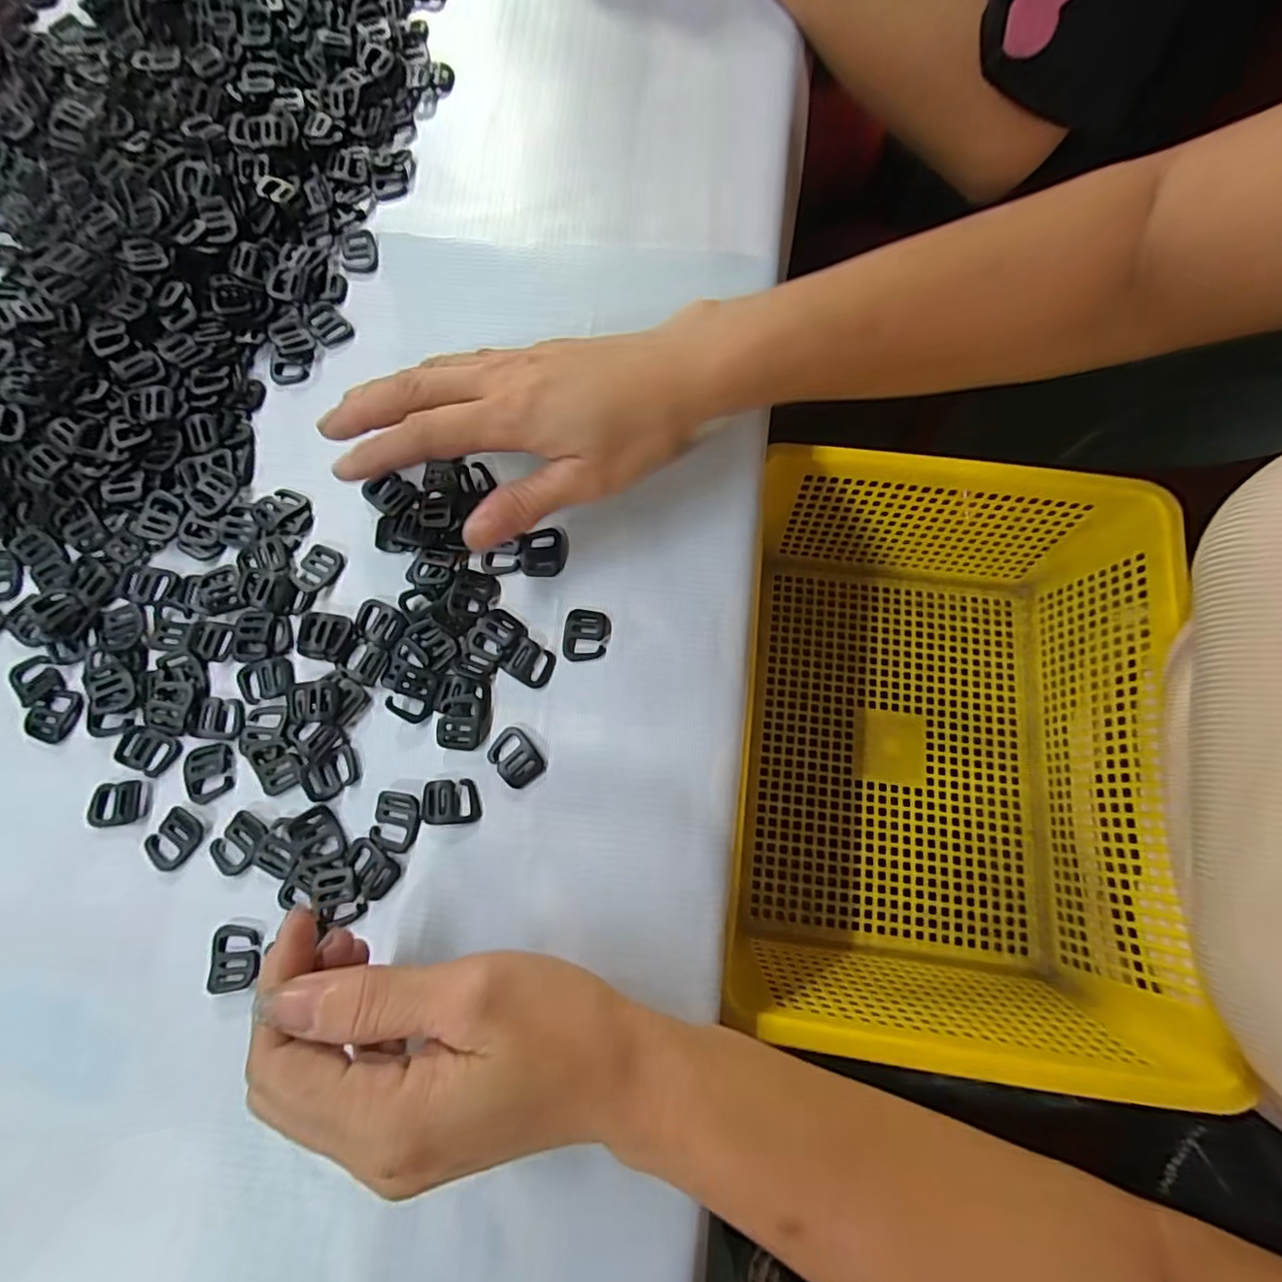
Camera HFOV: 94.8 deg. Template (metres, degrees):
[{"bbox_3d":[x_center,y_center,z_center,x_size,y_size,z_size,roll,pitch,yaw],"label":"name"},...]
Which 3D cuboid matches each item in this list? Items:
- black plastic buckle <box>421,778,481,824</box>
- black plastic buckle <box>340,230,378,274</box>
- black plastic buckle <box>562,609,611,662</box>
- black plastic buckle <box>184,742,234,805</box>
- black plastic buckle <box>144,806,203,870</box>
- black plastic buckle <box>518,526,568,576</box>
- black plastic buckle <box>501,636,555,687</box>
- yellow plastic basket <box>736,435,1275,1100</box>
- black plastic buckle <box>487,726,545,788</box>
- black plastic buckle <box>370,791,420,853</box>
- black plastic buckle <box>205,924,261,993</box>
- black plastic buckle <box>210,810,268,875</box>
[{"bbox_3d":[-0.079,0.066,0.244,0.023,0.004,0.018,-4,76,0],"label":"black plastic buckle"},{"bbox_3d":[-0.150,-0.207,0.312,0.018,0.004,0.024,-11,76,-2],"label":"black plastic buckle"},{"bbox_3d":[-0.024,-0.003,0.259,0.021,0.004,0.023,-2,76,1],"label":"black plastic buckle"},{"bbox_3d":[-0.184,0.056,0.250,0.020,0.004,0.023,-15,76,-3],"label":"black plastic buckle"},{"bbox_3d":[-0.194,0.082,0.244,0.018,0.004,0.022,32,79,8],"label":"black plastic buckle"},{"bbox_3d":[-0.045,-0.041,0.269,0.022,0.004,0.023,0,76,1],"label":"black plastic buckle"},{"bbox_3d":[-0.048,0.009,0.257,0.022,0.004,0.017,27,78,7],"label":"black plastic buckle"},{"bbox_3d":[0.168,0.052,0.339,0.200,0.117,0.295,7,76,3],"label":"yellow plastic basket"},{"bbox_3d":[-0.053,0.049,0.248,0.018,0.004,0.024,-41,79,-8],"label":"black plastic buckle"},{"bbox_3d":[-0.101,0.074,0.243,0.019,0.005,0.024,5,76,2],"label":"black plastic buckle"},{"bbox_3d":[-0.160,0.124,0.232,0.019,0.006,0.023,-7,76,-1],"label":"black plastic buckle"},{"bbox_3d":[-0.166,0.083,0.242,0.018,0.004,0.023,33,79,8],"label":"black plastic buckle"}]

